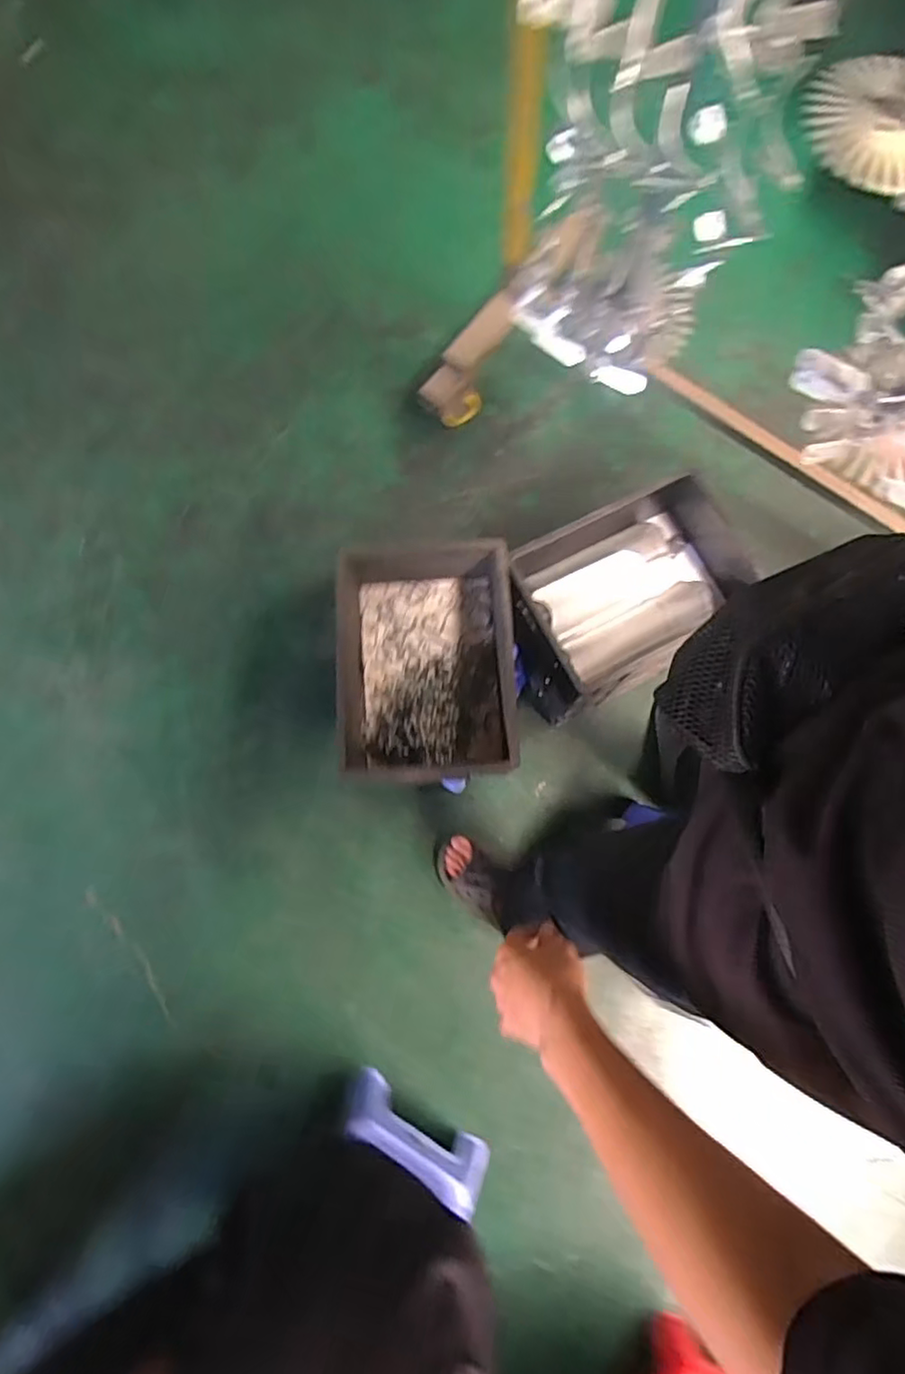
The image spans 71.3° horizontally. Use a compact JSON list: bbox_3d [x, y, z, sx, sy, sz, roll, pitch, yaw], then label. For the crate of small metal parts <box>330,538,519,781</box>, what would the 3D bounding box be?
[{"bbox_3d":[-0.039,-0.037,0.948,0.246,0.131,0.338,-1,79,0],"label":"crate of small metal parts"}]

